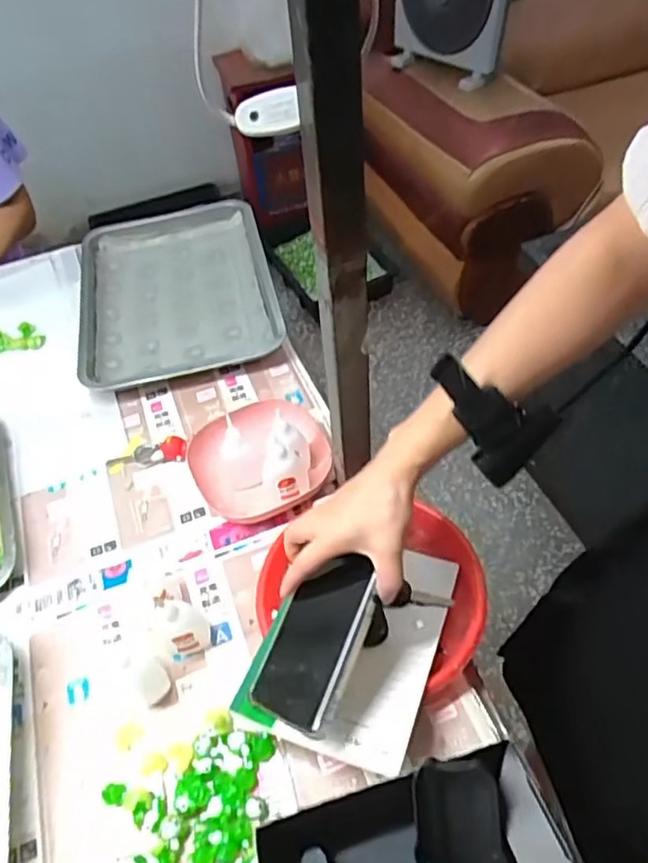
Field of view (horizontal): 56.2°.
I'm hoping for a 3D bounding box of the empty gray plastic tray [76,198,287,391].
[{"bbox_3d":[-0.201,-0.194,0.835,0.249,0.041,0.334,-12,51,-4],"label":"empty gray plastic tray"}]

